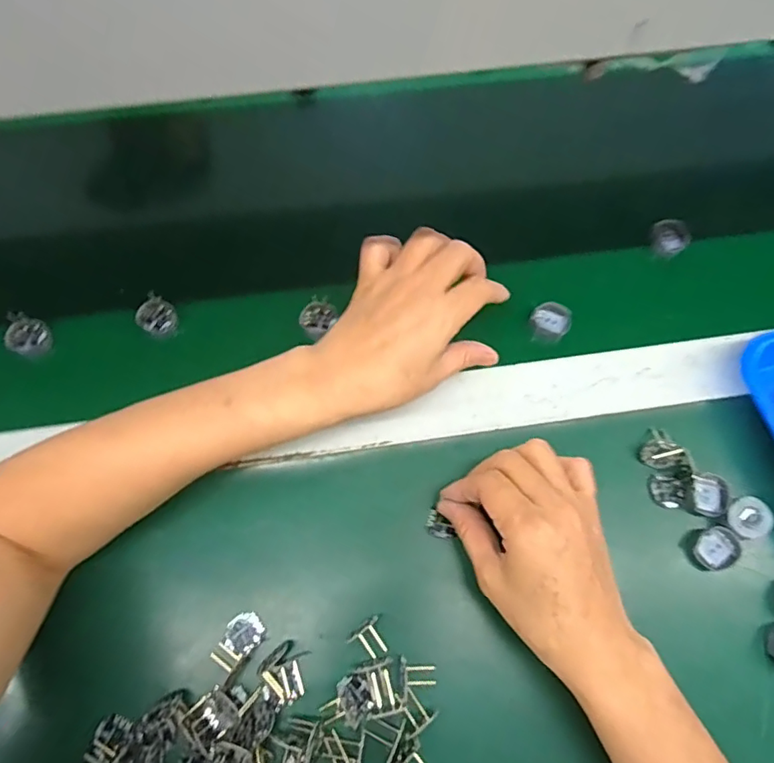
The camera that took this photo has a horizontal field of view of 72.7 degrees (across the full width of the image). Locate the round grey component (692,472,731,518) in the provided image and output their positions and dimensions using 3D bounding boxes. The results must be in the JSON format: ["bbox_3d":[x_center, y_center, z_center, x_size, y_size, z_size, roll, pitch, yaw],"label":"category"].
[{"bbox_3d":[0.222,0.077,0.358,0.023,0.009,0.028,8,69,2],"label":"round grey component"}]

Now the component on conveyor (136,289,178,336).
[{"bbox_3d":[-0.184,-0.051,0.423,0.030,0.016,0.030,3,76,-13],"label":"component on conveyor"}]

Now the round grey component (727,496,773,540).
[{"bbox_3d":[0.245,0.092,0.354,0.027,0.009,0.026,0,69,-1],"label":"round grey component"}]

